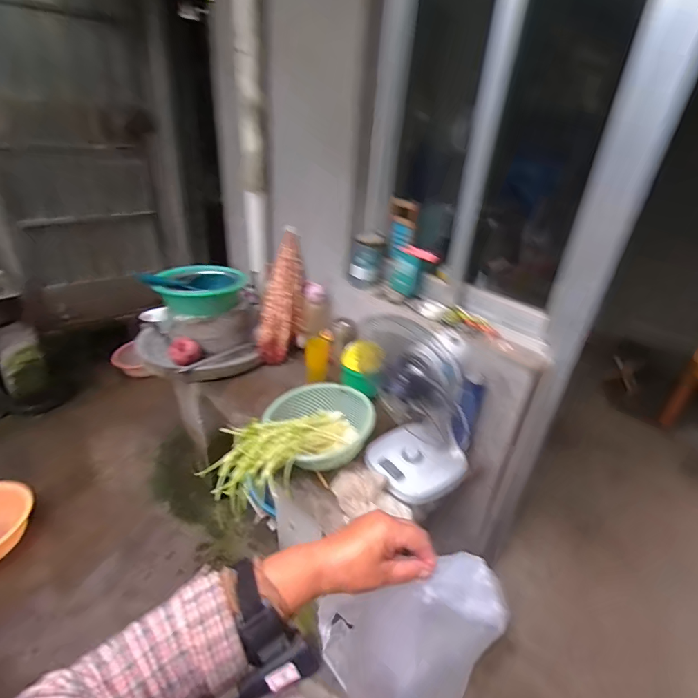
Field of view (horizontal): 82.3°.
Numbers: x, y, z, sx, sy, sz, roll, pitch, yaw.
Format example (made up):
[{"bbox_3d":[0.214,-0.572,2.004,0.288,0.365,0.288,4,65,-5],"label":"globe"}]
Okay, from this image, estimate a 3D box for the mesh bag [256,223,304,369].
[{"bbox_3d":[-0.255,-0.216,1.574,0.154,0.551,0.103,7,-11,2],"label":"mesh bag"}]

